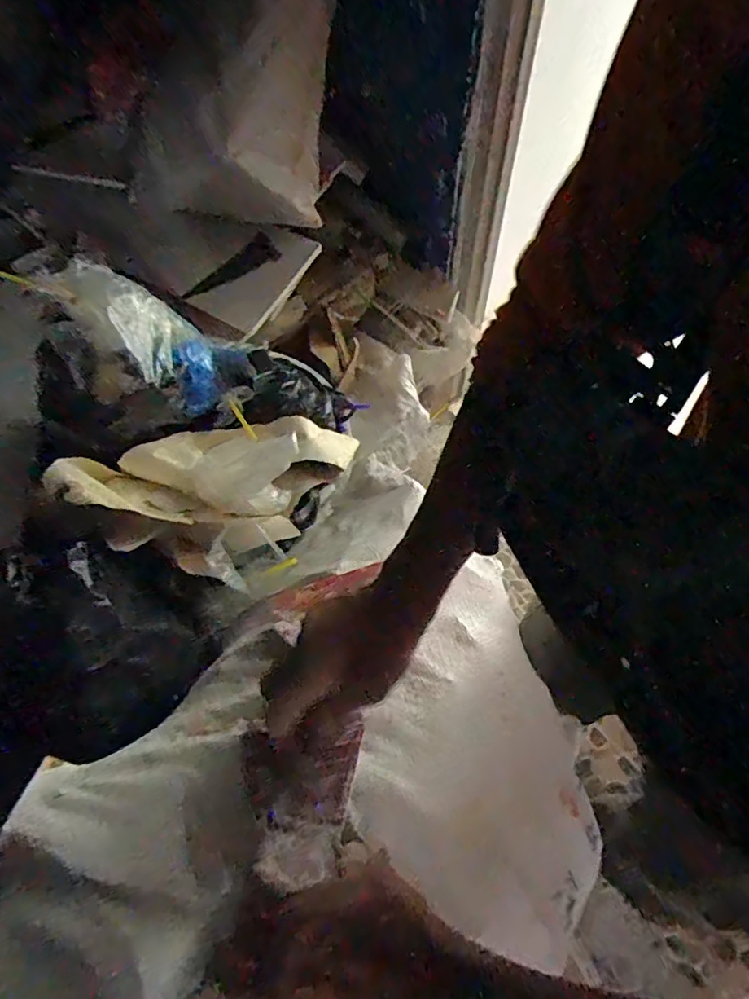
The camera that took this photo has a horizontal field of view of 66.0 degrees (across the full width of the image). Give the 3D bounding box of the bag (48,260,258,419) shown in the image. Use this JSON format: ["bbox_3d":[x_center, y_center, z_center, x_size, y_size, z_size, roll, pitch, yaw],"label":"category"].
[{"bbox_3d":[-0.291,-0.220,0.769,0.259,0.051,0.139,35,57,-22],"label":"bag"}]

